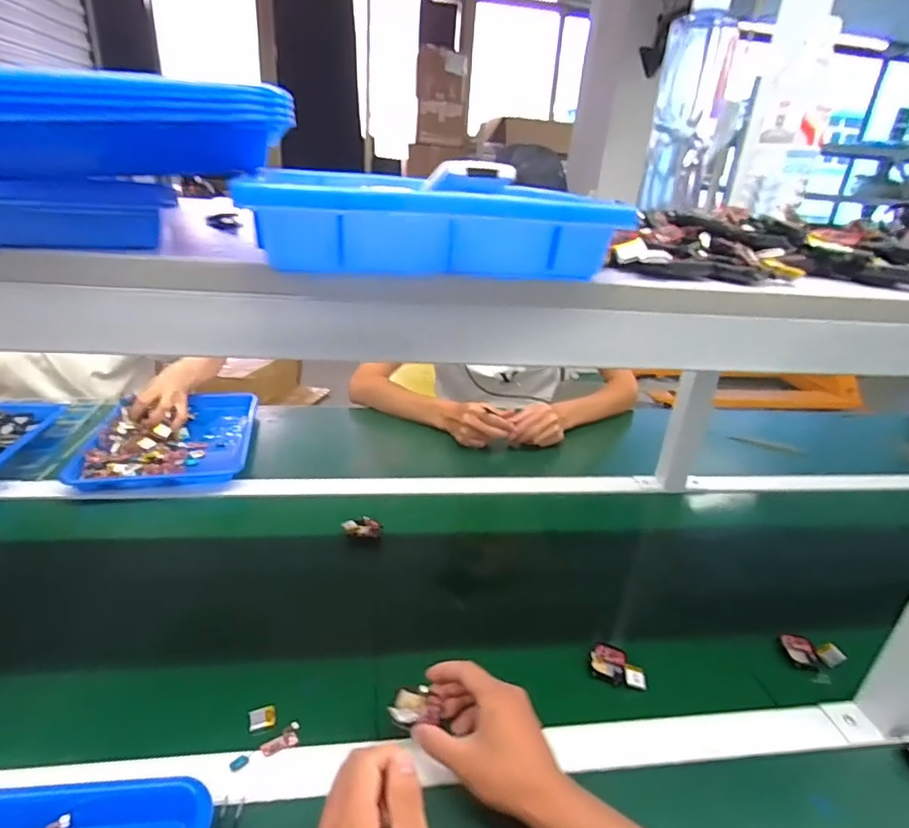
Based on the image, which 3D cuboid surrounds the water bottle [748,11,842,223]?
[{"bbox_3d":[0.399,-0.337,0.630,0.074,0.183,0.078,18,29,26],"label":"water bottle"}]

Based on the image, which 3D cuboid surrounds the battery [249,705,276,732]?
[{"bbox_3d":[-0.179,0.285,0.498,0.024,0.007,0.018,-5,27,-21],"label":"battery"}]

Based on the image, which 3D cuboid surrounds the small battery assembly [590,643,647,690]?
[{"bbox_3d":[0.178,0.272,0.580,0.057,0.013,0.045,12,26,15],"label":"small battery assembly"}]

